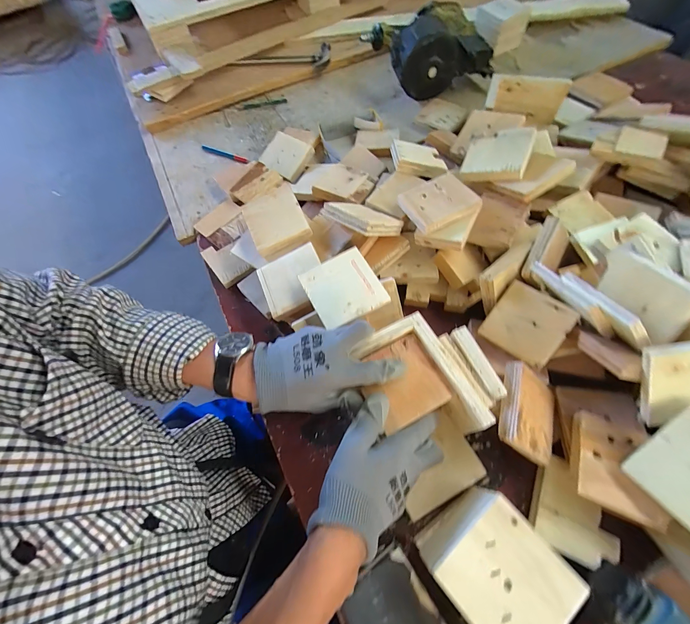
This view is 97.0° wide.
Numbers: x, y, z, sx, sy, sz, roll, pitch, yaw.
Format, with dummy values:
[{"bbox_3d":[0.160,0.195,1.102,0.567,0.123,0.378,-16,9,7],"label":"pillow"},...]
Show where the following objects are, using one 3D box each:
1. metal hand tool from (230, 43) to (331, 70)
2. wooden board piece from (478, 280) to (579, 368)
[{"bbox_3d":[-0.162,-0.651,0.787,0.247,0.027,0.066,-2,65,2],"label":"metal hand tool"},{"bbox_3d":[0.230,0.014,0.385,0.083,0.014,0.087,37,86,23],"label":"wooden board piece"}]

